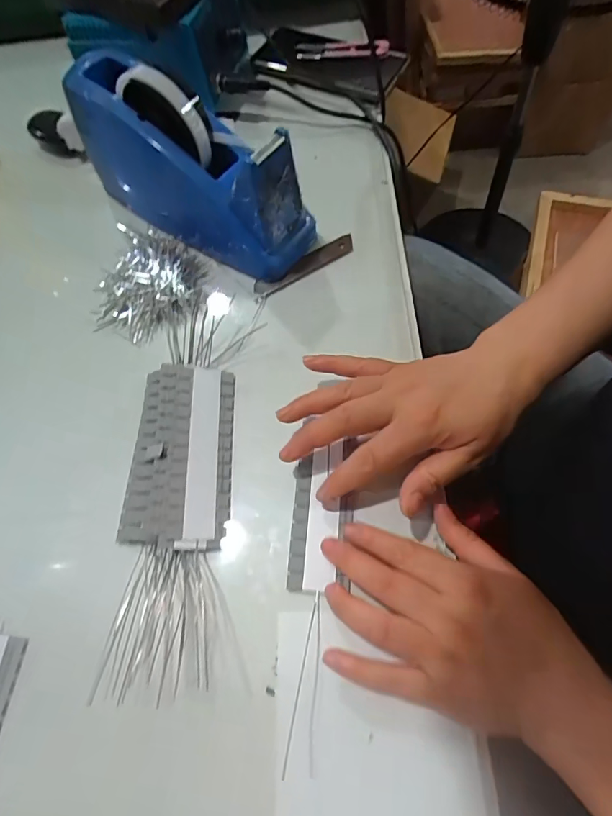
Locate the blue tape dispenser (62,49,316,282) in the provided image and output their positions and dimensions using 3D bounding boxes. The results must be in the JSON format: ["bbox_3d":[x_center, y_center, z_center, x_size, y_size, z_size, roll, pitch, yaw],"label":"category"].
[{"bbox_3d":[-0.098,-0.202,0.381,0.216,0.116,0.073,34,70,17],"label":"blue tape dispenser"}]

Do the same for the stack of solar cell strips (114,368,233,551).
[{"bbox_3d":[-0.089,0.031,0.325,0.069,0.019,0.132,-2,64,2],"label":"stack of solar cell strips"}]

